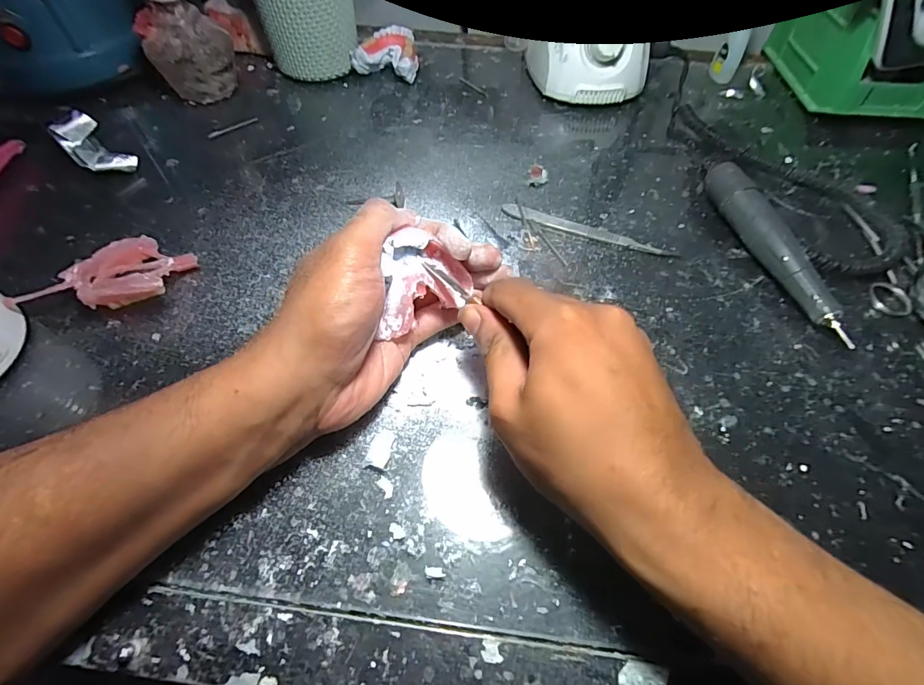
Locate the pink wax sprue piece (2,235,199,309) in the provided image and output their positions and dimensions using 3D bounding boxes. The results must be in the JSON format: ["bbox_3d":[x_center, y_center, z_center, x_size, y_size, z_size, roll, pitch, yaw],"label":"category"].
[{"bbox_3d":[-0.223,-0.037,0.280,0.059,0.025,0.092,34,62,19],"label":"pink wax sprue piece"}]

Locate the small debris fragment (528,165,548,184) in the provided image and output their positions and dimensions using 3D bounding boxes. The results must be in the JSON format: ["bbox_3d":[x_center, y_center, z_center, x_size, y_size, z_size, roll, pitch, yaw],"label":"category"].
[{"bbox_3d":[0.065,-0.142,0.372,0.017,0.008,0.017,9,57,4],"label":"small debris fragment"}]

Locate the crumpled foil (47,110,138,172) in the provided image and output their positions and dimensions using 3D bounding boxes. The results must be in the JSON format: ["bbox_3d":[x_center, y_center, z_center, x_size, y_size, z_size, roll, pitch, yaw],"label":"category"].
[{"bbox_3d":[-0.306,-0.161,0.365,0.067,0.030,0.033,34,62,19],"label":"crumpled foil"}]

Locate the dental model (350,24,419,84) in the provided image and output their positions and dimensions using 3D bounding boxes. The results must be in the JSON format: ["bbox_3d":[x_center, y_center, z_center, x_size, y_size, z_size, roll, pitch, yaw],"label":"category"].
[{"bbox_3d":[-0.076,-0.301,0.460,0.065,0.035,0.052,12,57,6],"label":"dental model"}]

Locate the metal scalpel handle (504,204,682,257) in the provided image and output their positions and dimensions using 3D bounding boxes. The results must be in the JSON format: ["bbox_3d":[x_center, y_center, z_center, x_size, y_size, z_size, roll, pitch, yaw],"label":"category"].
[{"bbox_3d":[0.095,-0.086,0.335,0.131,0.004,0.016,20,58,11],"label":"metal scalpel handle"}]

